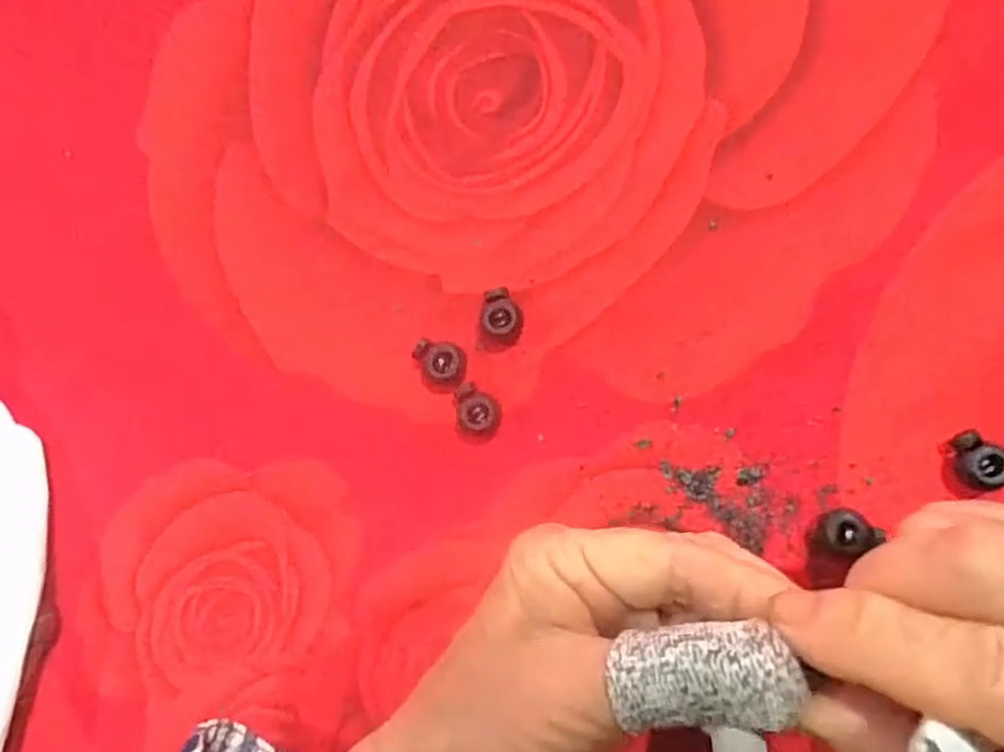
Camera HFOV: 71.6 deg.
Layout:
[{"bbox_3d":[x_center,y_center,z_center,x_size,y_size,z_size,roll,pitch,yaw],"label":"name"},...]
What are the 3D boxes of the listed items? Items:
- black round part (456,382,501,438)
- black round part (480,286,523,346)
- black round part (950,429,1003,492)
[{"bbox_3d":[-0.009,0.013,0.248,0.014,0.010,0.019,1,86,6],"label":"black round part"},{"bbox_3d":[0.000,-0.022,0.249,0.014,0.010,0.020,-3,85,5],"label":"black round part"},{"bbox_3d":[0.154,0.027,0.223,0.013,0.011,0.018,-1,86,5],"label":"black round part"}]

